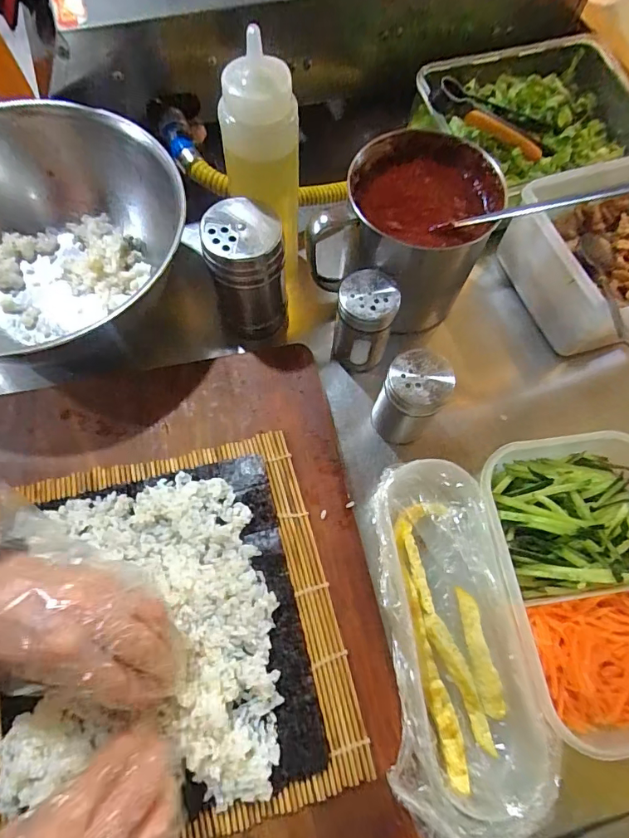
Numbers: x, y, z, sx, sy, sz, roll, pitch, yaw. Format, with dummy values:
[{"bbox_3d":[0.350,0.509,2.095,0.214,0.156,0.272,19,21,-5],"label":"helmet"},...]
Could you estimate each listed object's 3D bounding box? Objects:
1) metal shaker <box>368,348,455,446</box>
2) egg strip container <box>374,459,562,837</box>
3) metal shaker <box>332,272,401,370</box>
[{"bbox_3d":[0.074,-0.017,0.364,0.046,0.089,0.046,1,68,-3],"label":"metal shaker"},{"bbox_3d":[0.088,0.144,0.327,0.102,0.046,0.231,-8,69,-5],"label":"egg strip container"},{"bbox_3d":[0.041,-0.080,0.394,0.048,0.084,0.050,22,70,7],"label":"metal shaker"}]

